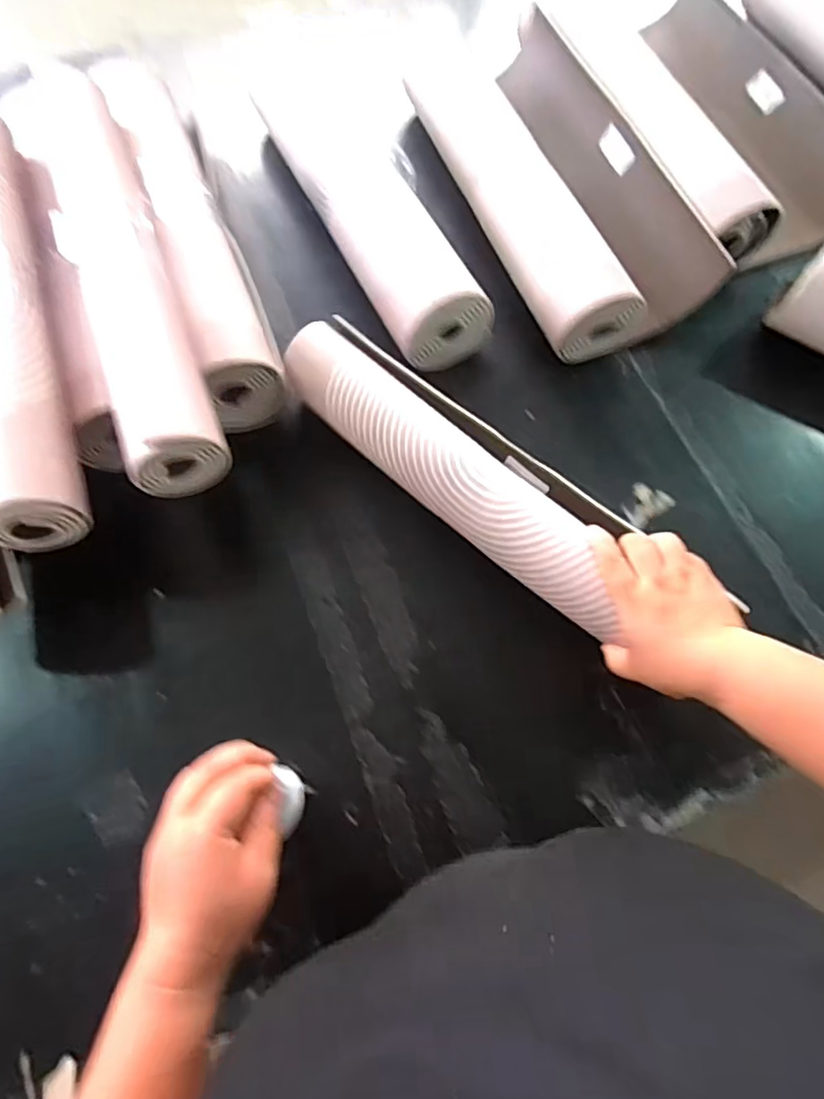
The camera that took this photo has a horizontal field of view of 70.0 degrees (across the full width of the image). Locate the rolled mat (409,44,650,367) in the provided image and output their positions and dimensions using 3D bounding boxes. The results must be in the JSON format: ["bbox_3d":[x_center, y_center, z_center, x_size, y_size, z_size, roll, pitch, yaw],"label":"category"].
[{"bbox_3d":[0.115,-0.461,0.723,0.111,0.085,0.541,-17,70,-8],"label":"rolled mat"}]

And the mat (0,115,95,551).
[{"bbox_3d":[-0.375,-0.230,0.537,0.074,0.065,0.487,-18,70,-8],"label":"mat"}]

